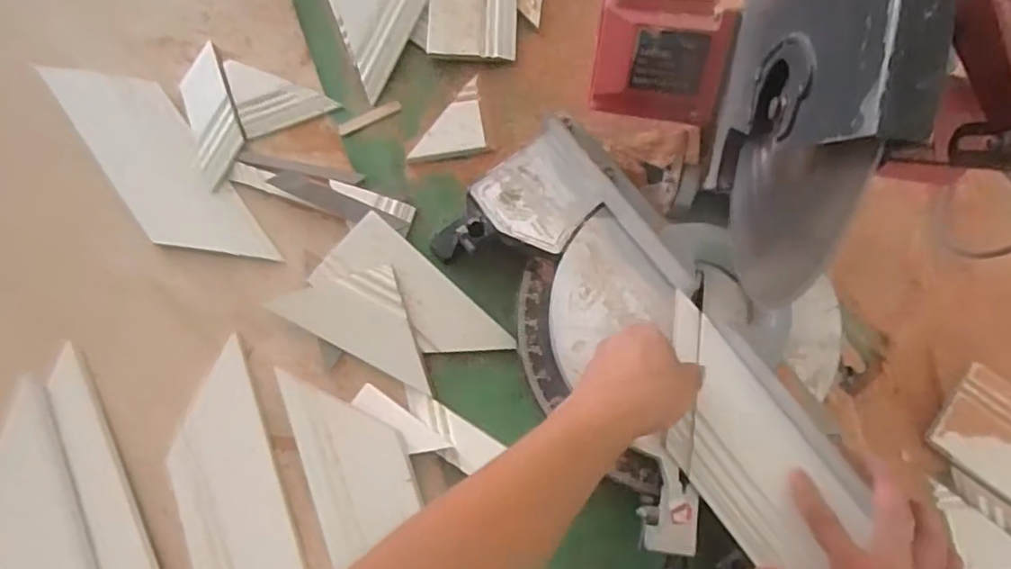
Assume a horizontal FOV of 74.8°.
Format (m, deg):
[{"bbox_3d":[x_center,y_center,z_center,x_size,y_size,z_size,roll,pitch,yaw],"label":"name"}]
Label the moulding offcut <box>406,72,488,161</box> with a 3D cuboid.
[{"bbox_3d":[-0.048,-0.168,0.722,0.057,0.010,0.116,34,78,9],"label":"moulding offcut"}]

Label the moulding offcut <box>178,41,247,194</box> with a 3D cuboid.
[{"bbox_3d":[-0.320,-0.185,0.720,0.052,0.015,0.166,-19,76,-5],"label":"moulding offcut"}]

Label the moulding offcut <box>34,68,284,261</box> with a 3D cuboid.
[{"bbox_3d":[-0.375,-0.130,0.714,0.097,0.017,0.295,-36,87,-12],"label":"moulding offcut"}]

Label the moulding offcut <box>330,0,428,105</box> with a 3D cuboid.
[{"bbox_3d":[-0.172,-0.303,0.749,0.134,0.028,0.140,27,90,14],"label":"moulding offcut"}]

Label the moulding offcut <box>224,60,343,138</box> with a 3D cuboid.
[{"bbox_3d":[-0.251,-0.219,0.738,0.101,0.013,0.089,-21,76,-5],"label":"moulding offcut"}]

